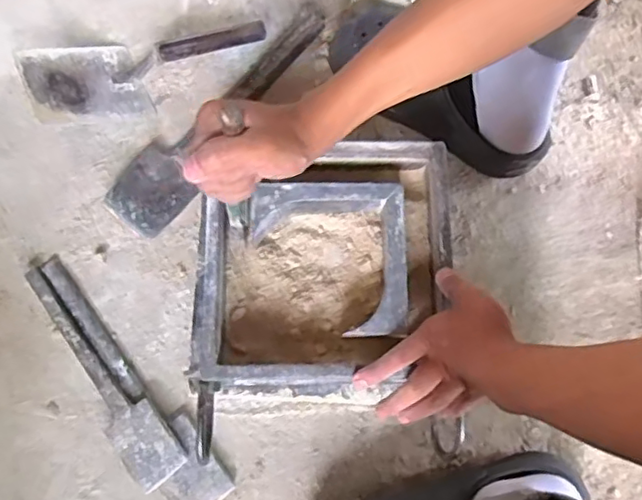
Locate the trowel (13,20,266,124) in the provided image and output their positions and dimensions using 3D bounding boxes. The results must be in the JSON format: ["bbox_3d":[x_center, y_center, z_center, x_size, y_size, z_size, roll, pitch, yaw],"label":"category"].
[{"bbox_3d":[-0.199,-0.226,0.715,0.272,0.077,0.101,-24,77,-4],"label":"trowel"}]

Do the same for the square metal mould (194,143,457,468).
[{"bbox_3d":[0.002,0.030,0.575,0.230,0.062,0.267,2,76,2],"label":"square metal mould"}]

